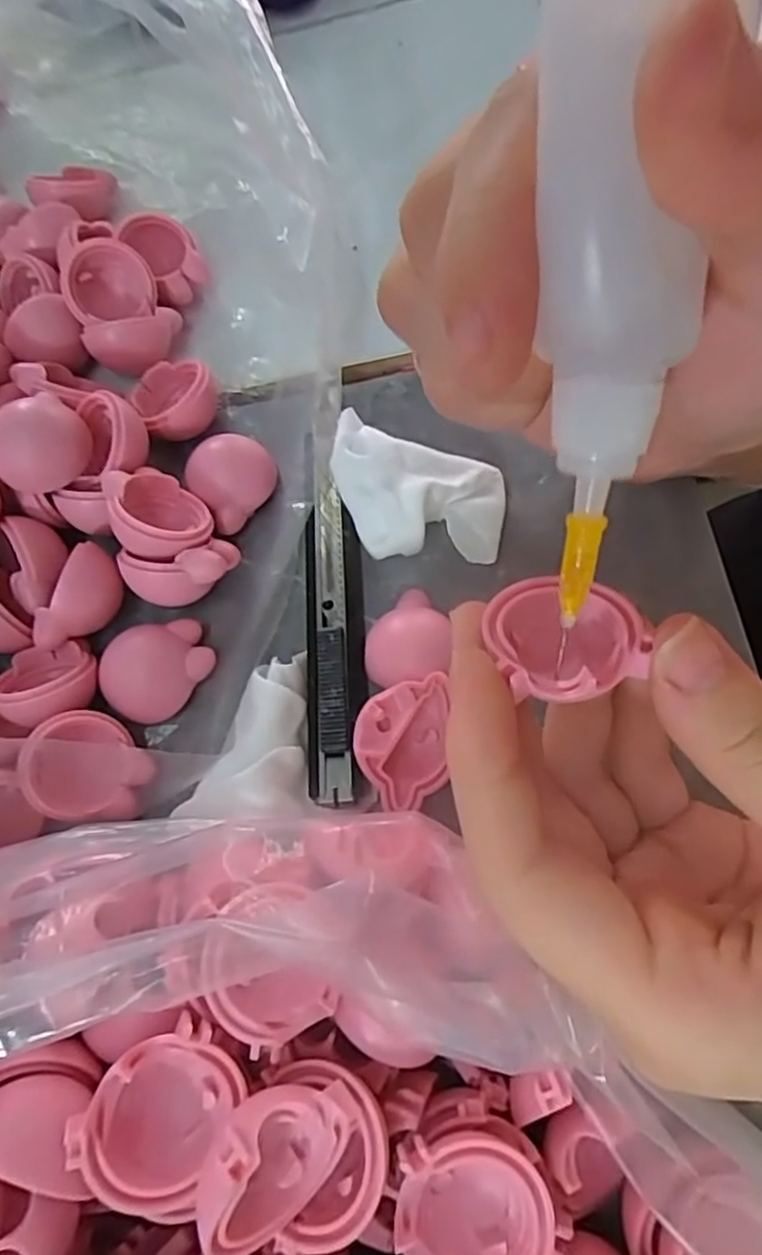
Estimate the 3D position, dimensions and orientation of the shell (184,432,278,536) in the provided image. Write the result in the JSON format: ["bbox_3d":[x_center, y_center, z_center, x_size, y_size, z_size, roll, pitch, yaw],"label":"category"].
[{"bbox_3d":[-0.047,-0.048,0.221,0.027,0.015,0.027,-3,69,8],"label":"shell"}]

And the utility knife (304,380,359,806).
[{"bbox_3d":[-0.015,-0.016,0.208,0.015,0.013,0.133,-4,69,7],"label":"utility knife"}]

